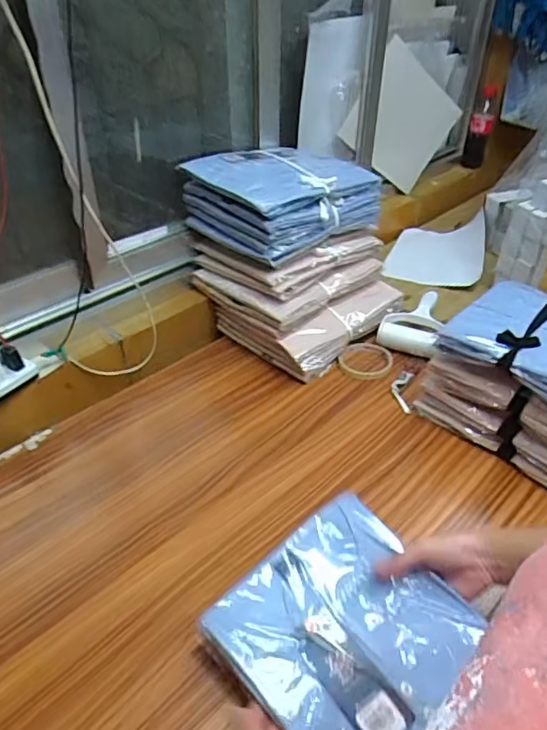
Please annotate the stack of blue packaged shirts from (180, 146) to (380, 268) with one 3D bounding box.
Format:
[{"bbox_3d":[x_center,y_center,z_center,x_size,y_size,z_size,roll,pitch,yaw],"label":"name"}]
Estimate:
[{"bbox_3d":[0.013,-0.277,0.874,0.243,0.097,0.209,-32,48,-33],"label":"stack of blue packaged shirts"}]

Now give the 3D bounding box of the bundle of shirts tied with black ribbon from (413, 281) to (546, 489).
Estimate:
[{"bbox_3d":[0.371,0.021,0.732,0.199,0.168,0.253,-31,48,-32],"label":"bundle of shirts tied with black ribbon"}]

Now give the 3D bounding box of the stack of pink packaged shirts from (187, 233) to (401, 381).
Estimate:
[{"bbox_3d":[0.046,-0.140,0.925,0.259,0.168,0.262,-30,47,-32],"label":"stack of pink packaged shirts"}]

